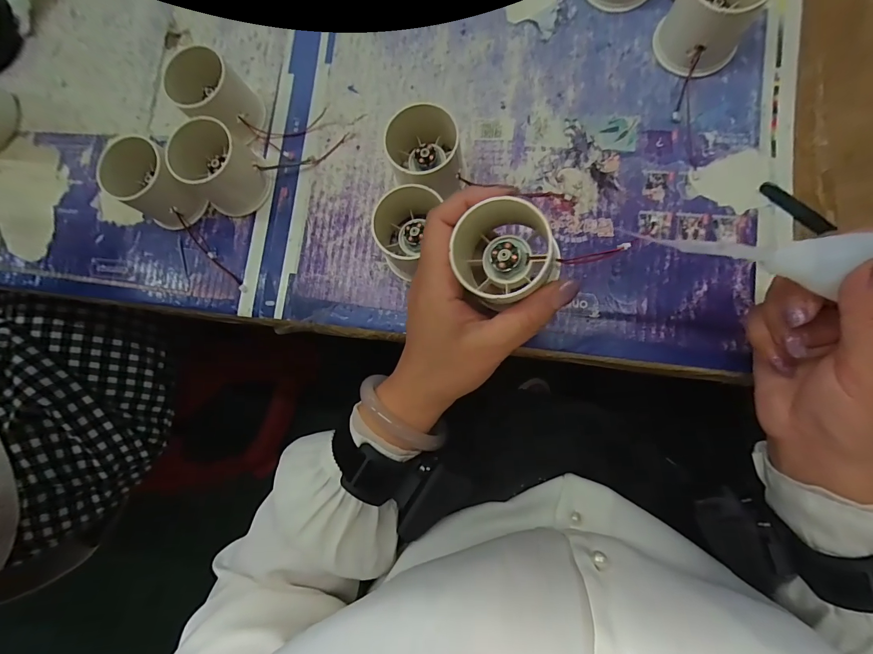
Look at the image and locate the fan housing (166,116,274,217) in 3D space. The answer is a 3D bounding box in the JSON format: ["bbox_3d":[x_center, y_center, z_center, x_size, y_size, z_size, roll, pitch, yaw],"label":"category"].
[{"bbox_3d":[-0.169,-0.124,0.302,0.061,0.049,0.053,34,90,10],"label":"fan housing"}]

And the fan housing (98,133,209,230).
[{"bbox_3d":[-0.215,-0.108,0.303,0.047,0.056,0.051,-1,84,8],"label":"fan housing"}]

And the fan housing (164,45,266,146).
[{"bbox_3d":[-0.170,-0.180,0.305,0.053,0.057,0.051,-1,84,8],"label":"fan housing"}]

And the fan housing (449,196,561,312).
[{"bbox_3d":[0.036,-0.040,0.214,0.051,0.038,0.044,-29,81,4],"label":"fan housing"}]

